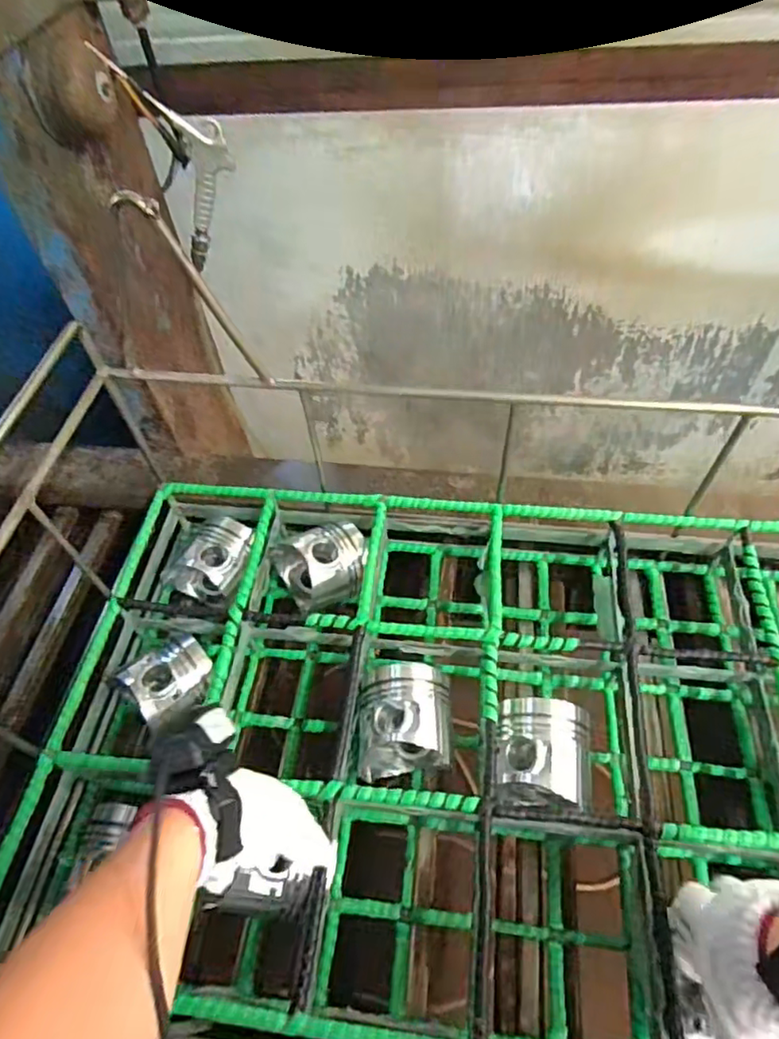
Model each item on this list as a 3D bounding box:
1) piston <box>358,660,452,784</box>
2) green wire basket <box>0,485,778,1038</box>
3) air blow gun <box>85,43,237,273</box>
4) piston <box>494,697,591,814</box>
[{"bbox_3d":[0.016,0.194,0.584,0.085,0.073,0.102,-2,54,3],"label":"piston"},{"bbox_3d":[0.099,0.203,0.585,0.808,0.120,0.481,3,55,7],"label":"green wire basket"},{"bbox_3d":[-0.240,-0.422,0.716,0.104,0.230,0.028,-16,55,-7],"label":"air blow gun"},{"bbox_3d":[0.140,0.221,0.566,0.082,0.084,0.089,9,56,11],"label":"piston"}]

